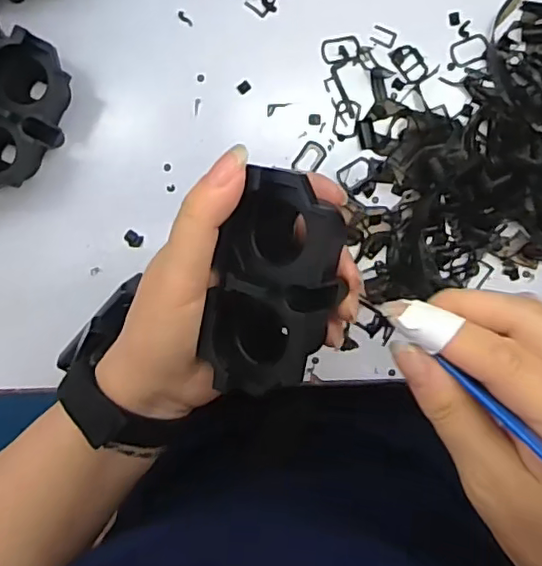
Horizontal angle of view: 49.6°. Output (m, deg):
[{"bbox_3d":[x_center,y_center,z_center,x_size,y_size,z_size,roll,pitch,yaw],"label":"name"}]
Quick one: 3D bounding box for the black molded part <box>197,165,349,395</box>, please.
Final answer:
[{"bbox_3d":[0.003,0.001,0.264,0.054,0.034,0.095,14,99,2],"label":"black molded part"}]

